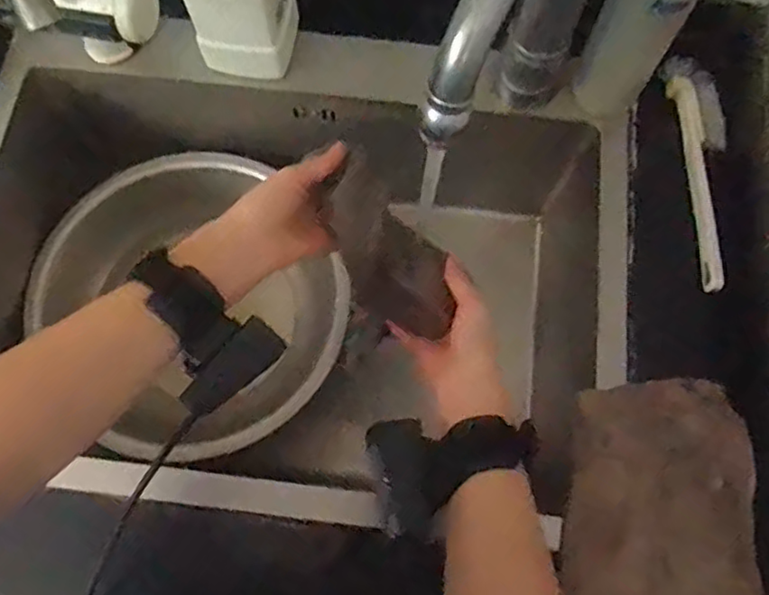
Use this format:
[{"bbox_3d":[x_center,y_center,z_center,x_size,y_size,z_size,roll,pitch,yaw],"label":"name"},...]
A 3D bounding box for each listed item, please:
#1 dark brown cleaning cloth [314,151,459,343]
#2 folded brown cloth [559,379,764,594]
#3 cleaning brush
[{"bbox_3d":[0.000,-0.032,0.458,0.058,0.033,0.135,-33,107,-10],"label":"dark brown cleaning cloth"},{"bbox_3d":[0.202,0.172,0.464,0.132,0.031,0.228,8,73,2],"label":"folded brown cloth"},{"bbox_3d":[0.289,-0.114,0.569,0.047,0.019,0.224,-2,73,-1],"label":"cleaning brush"}]

